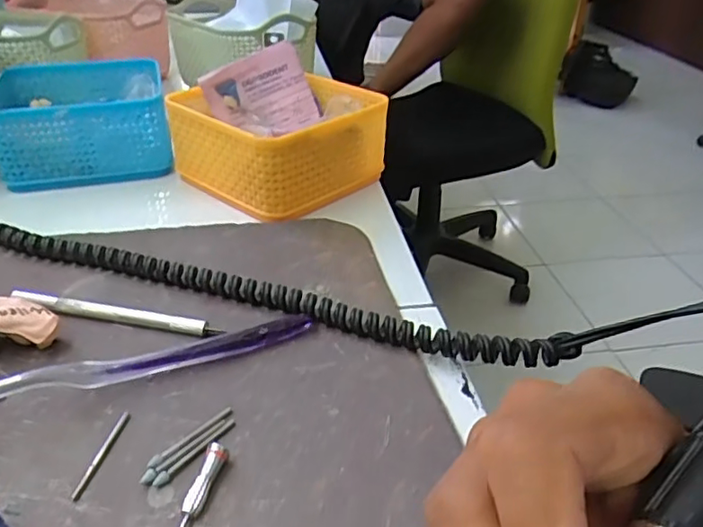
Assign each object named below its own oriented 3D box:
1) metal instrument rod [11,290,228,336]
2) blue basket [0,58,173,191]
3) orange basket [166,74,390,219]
[{"bbox_3d":[-0.127,0.027,0.317,0.117,0.008,0.007,8,34,11],"label":"metal instrument rod"},{"bbox_3d":[-0.226,-0.124,0.499,0.133,0.058,0.133,-9,34,-15],"label":"blue basket"},{"bbox_3d":[-0.058,-0.100,0.470,0.131,0.065,0.129,26,41,33],"label":"orange basket"}]

